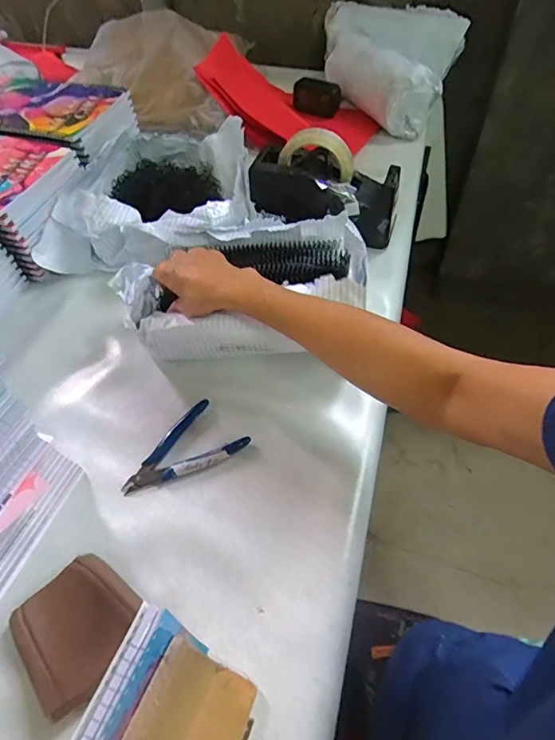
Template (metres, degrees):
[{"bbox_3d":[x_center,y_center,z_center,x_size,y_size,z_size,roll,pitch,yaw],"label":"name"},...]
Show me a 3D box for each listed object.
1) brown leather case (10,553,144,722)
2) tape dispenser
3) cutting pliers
[{"bbox_3d":[-0.153,0.200,0.362,0.090,0.019,0.083,37,62,27],"label":"brown leather case"},{"bbox_3d":[0.063,-0.249,0.633,0.198,0.111,0.074,11,53,12],"label":"tape dispenser"},{"bbox_3d":[-0.097,0.082,0.460,0.118,0.009,0.070,-36,58,-23],"label":"cutting pliers"}]

